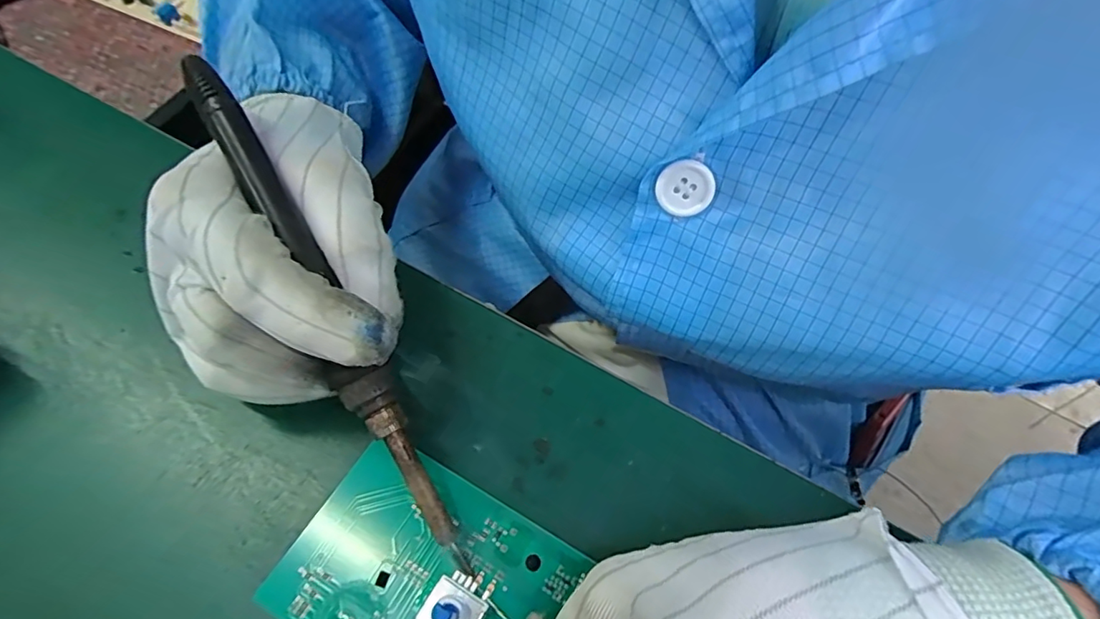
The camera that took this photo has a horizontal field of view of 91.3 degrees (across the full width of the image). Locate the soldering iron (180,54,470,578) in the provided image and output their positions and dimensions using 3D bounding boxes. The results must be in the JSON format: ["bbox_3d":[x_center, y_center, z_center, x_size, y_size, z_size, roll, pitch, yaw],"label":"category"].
[{"bbox_3d":[-0.077,0.000,0.185,0.017,0.014,0.200,-29,91,-21],"label":"soldering iron"}]

